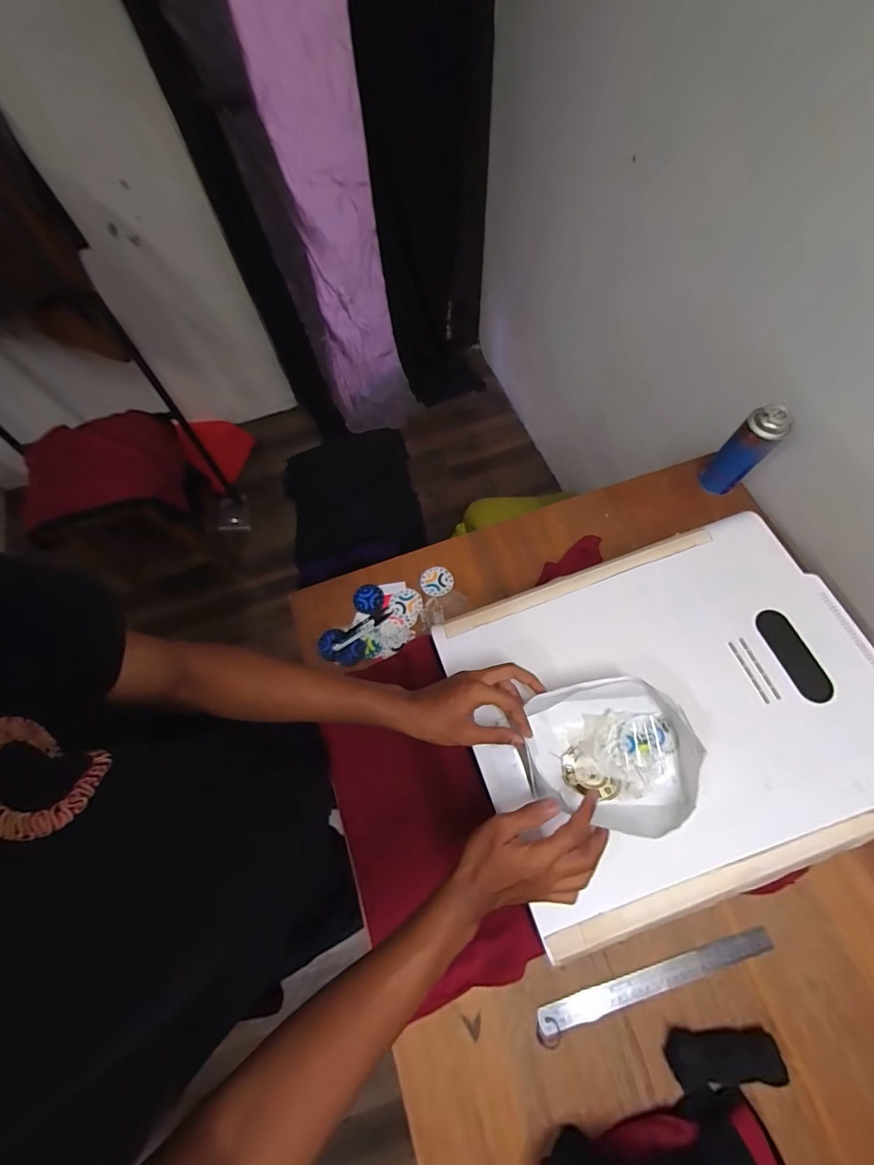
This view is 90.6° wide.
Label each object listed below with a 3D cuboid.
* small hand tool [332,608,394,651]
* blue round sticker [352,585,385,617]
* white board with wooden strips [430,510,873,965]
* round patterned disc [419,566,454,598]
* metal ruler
[{"bbox_3d":[-0.133,0.081,0.767,0.119,0.006,0.028,-38,71,-12],"label":"small hand tool"},{"bbox_3d":[-0.125,0.032,0.794,0.055,0.008,0.058,-2,75,6],"label":"blue round sticker"},{"bbox_3d":[0.296,0.149,0.542,0.503,0.029,0.400,-19,68,-5],"label":"white board with wooden strips"},{"bbox_3d":[0.000,-0.001,0.797,0.061,0.007,0.055,-15,81,-2],"label":"round patterned disc"},{"bbox_3d":[0.288,0.526,0.571,0.320,0.008,0.031,-18,65,-2],"label":"metal ruler"}]

